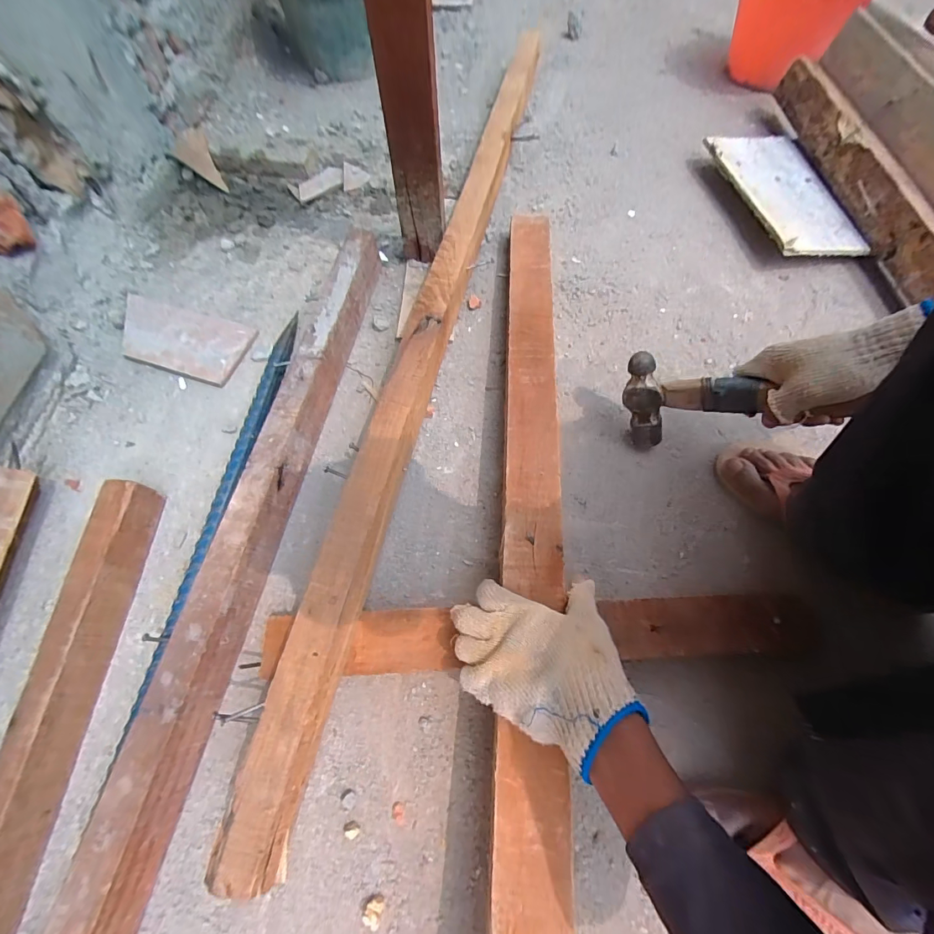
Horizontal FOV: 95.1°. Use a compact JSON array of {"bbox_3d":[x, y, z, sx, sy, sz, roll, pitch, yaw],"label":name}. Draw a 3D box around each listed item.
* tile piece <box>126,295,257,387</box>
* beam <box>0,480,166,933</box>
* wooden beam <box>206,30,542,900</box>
[{"bbox_3d":[-0.389,-0.173,0.576,0.187,0.013,0.100,16,67,7],"label":"tile piece"},{"bbox_3d":[-0.368,0.259,0.362,0.045,0.053,0.517,0,66,0],"label":"beam"},{"bbox_3d":[-0.033,-0.199,0.515,0.046,0.041,1.159,12,67,5],"label":"wooden beam"}]

